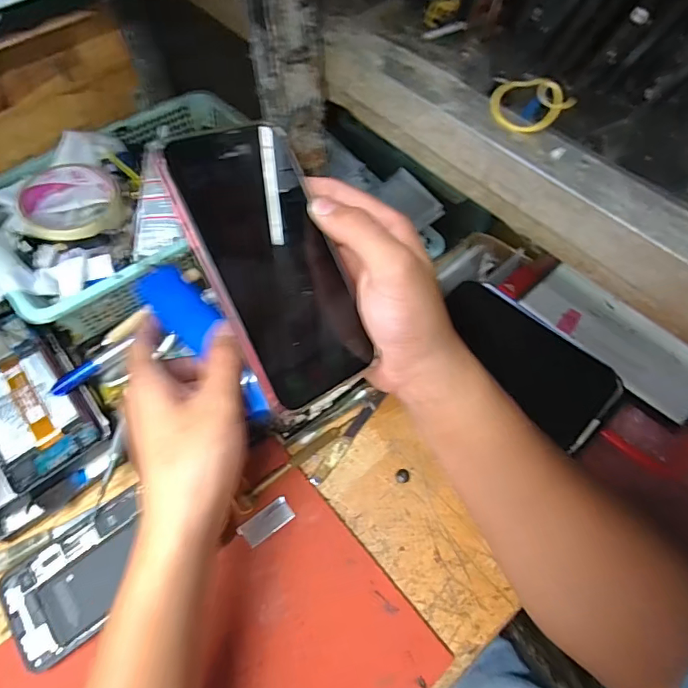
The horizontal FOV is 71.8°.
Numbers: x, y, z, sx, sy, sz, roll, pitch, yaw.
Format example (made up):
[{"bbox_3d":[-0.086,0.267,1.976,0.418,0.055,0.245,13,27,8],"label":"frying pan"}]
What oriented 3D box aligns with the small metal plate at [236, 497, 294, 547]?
[{"bbox_3d":[-0.058,0.133,0.356,0.040,0.004,0.019,-32,65,-21],"label":"small metal plate"}]

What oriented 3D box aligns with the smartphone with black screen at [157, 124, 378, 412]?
[{"bbox_3d":[-0.036,-0.042,0.256,0.074,0.011,0.145,-27,96,-32],"label":"smartphone with black screen"}]

